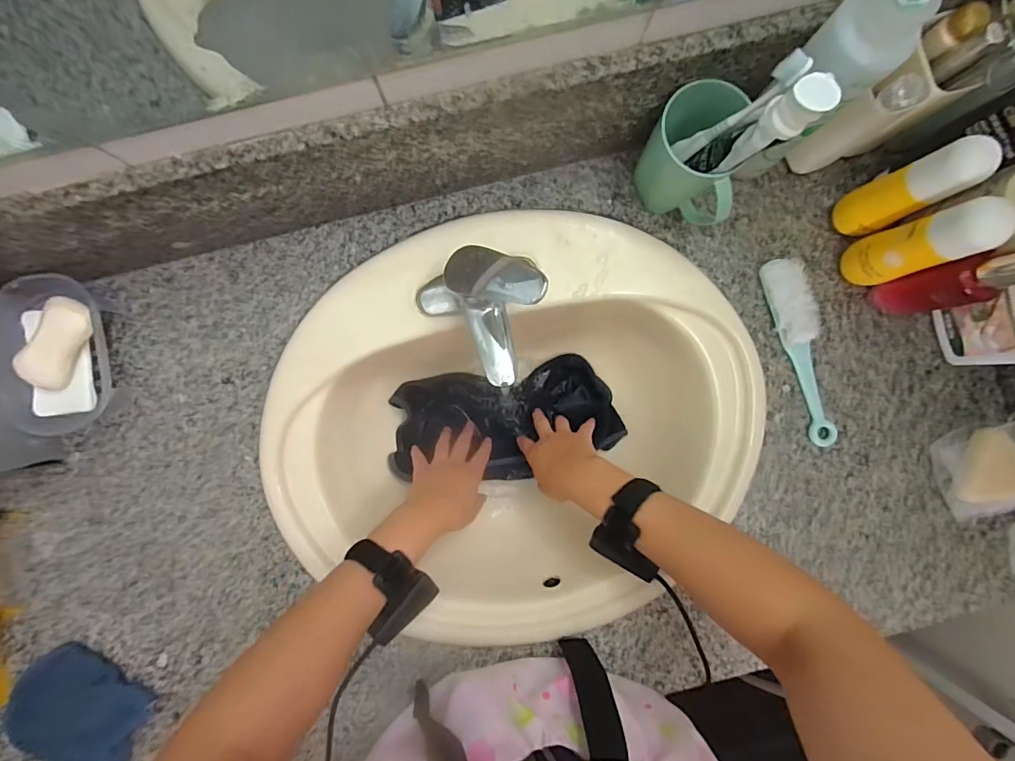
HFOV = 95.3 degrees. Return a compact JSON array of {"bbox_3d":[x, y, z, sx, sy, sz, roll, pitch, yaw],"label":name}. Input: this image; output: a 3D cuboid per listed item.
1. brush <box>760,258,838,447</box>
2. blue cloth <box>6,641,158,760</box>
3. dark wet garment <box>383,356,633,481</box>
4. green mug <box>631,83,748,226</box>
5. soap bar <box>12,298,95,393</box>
[{"bbox_3d":[0.322,-0.031,0.503,0.040,0.022,0.207,-13,90,-1],"label":"brush"},{"bbox_3d":[-0.456,0.358,0.491,0.143,0.017,0.117,31,89,-1],"label":"blue cloth"},{"bbox_3d":[-0.002,0.057,0.617,0.290,0.058,0.150,-7,90,-1],"label":"dark wet garment"},{"bbox_3d":[0.184,-0.212,0.455,0.108,0.107,0.078,39,89,-1],"label":"green mug"},{"bbox_3d":[-0.439,-0.036,0.448,0.041,0.018,0.089,29,90,-2],"label":"soap bar"}]

